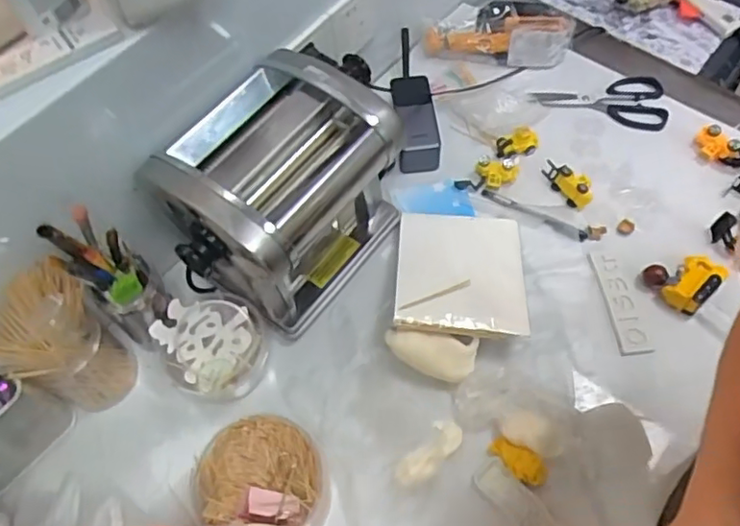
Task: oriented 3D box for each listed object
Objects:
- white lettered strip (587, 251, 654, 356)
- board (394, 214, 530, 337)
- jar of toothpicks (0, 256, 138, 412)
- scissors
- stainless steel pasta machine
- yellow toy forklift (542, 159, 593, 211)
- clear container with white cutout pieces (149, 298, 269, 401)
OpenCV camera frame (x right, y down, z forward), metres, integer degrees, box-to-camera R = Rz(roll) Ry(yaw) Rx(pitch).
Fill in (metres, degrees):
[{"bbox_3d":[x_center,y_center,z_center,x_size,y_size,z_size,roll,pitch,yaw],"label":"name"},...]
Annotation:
[{"bbox_3d":[0.291,0.043,0.703,0.035,0.007,0.128,-8,60,-3],"label":"white lettered strip"},{"bbox_3d":[0.107,0.007,0.708,0.147,0.014,0.183,6,44,0],"label":"board"},{"bbox_3d":[-0.306,0.085,0.611,0.084,0.172,0.100,33,66,19],"label":"jar of toothpicks"},{"bbox_3d":[0.320,-0.228,0.849,0.178,0.013,0.090,1,60,2],"label":"scissors"},{"bbox_3d":[-0.103,-0.072,0.665,0.186,0.199,0.249,35,67,19],"label":"stainless steel pasta machine"},{"bbox_3d":[0.255,-0.103,0.778,0.033,0.024,0.072,-31,64,-15],"label":"yellow toy forklift"},{"bbox_3d":[-0.176,0.100,0.672,0.101,0.091,0.103,-1,60,1],"label":"clear container with white cutout pieces"}]

